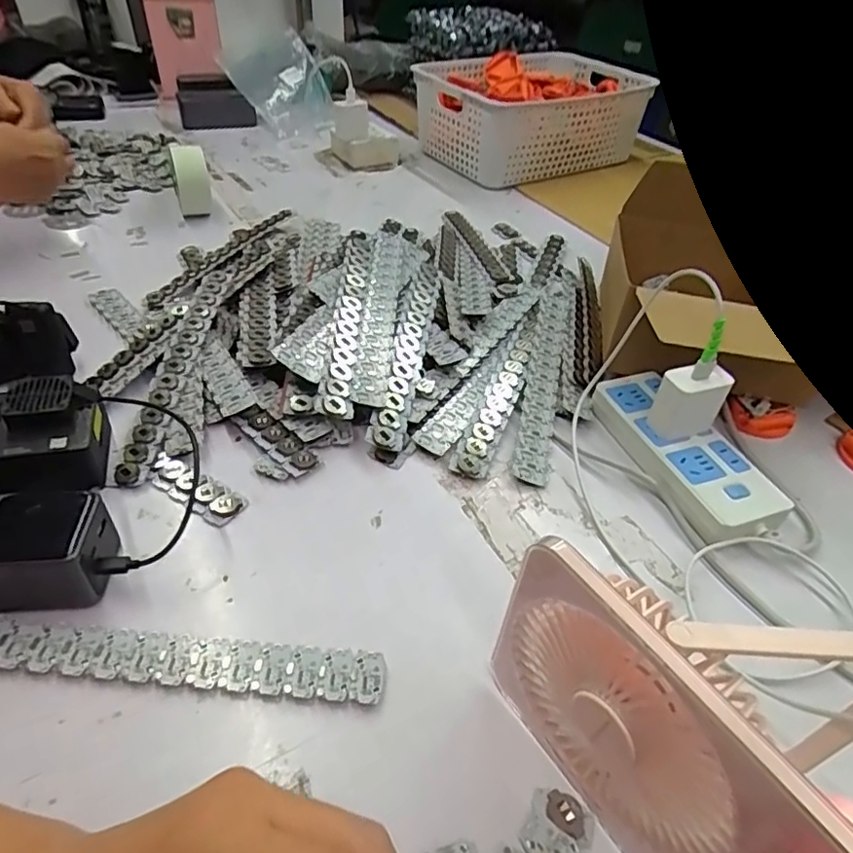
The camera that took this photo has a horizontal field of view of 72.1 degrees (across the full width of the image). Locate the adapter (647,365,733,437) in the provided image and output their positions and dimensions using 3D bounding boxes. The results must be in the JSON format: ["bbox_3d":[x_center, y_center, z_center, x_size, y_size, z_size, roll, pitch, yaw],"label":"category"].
[{"bbox_3d":[0.206,-0.020,0.460,0.045,0.059,0.026,-6,43,-12],"label":"adapter"}]

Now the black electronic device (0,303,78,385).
[{"bbox_3d":[-0.356,-0.076,0.493,0.101,0.071,0.037,-2,43,-8],"label":"black electronic device"}]

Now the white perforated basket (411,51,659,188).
[{"bbox_3d":[0.177,-0.526,0.995,0.355,0.128,0.263,-20,48,-26],"label":"white perforated basket"}]

